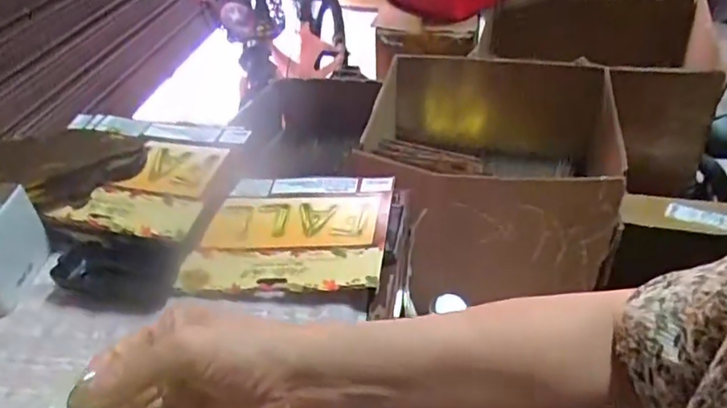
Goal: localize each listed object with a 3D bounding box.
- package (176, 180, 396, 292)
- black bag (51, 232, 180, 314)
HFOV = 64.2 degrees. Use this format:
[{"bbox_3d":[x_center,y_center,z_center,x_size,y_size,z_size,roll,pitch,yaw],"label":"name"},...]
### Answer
[{"bbox_3d":[-0.067,0.025,0.559,0.176,0.021,0.150,3,37,8],"label":"package"},{"bbox_3d":[-0.228,0.058,0.529,0.114,0.031,0.057,5,38,11],"label":"black bag"}]

